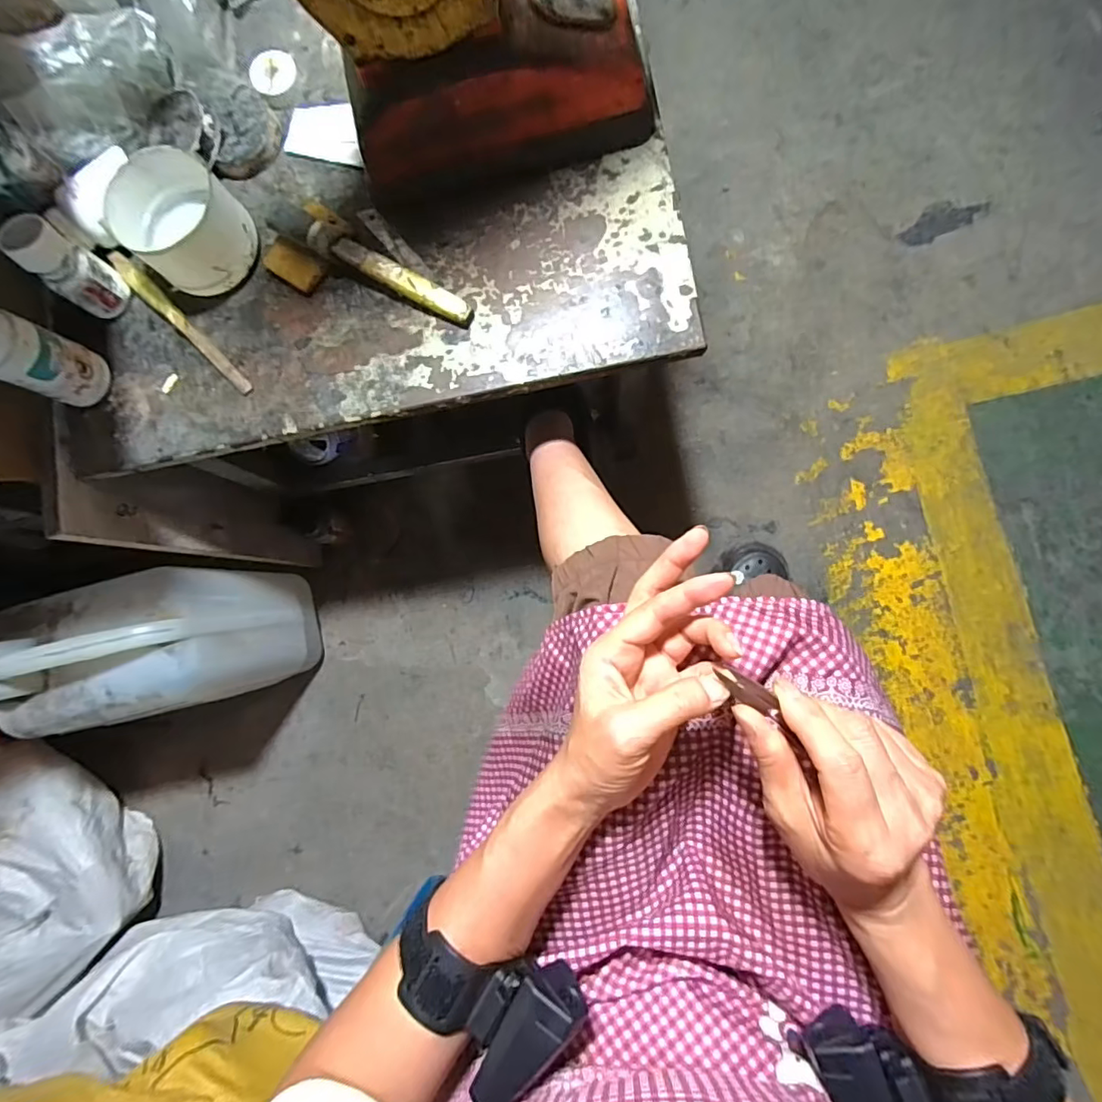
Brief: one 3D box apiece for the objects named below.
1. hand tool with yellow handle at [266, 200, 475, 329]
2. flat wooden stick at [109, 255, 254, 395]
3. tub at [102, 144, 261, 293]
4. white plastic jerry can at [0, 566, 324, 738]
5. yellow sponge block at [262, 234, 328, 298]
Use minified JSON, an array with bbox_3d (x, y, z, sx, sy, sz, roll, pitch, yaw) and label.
[{"bbox_3d":[-0.144,-0.236,0.450,0.177,0.034,0.026,27,89,7],"label":"hand tool with yellow handle"},{"bbox_3d":[-0.317,-0.196,0.468,0.171,0.010,0.017,42,91,7],"label":"flat wooden stick"},{"bbox_3d":[-0.300,-0.267,0.451,0.087,0.059,0.089,0,86,5],"label":"tub"},{"bbox_3d":[-0.461,0.120,0.668,0.214,0.287,0.150,-19,85,4],"label":"white plastic jerry can"},{"bbox_3d":[-0.221,-0.247,0.471,0.053,0.011,0.034,34,90,7],"label":"yellow sponge block"}]

